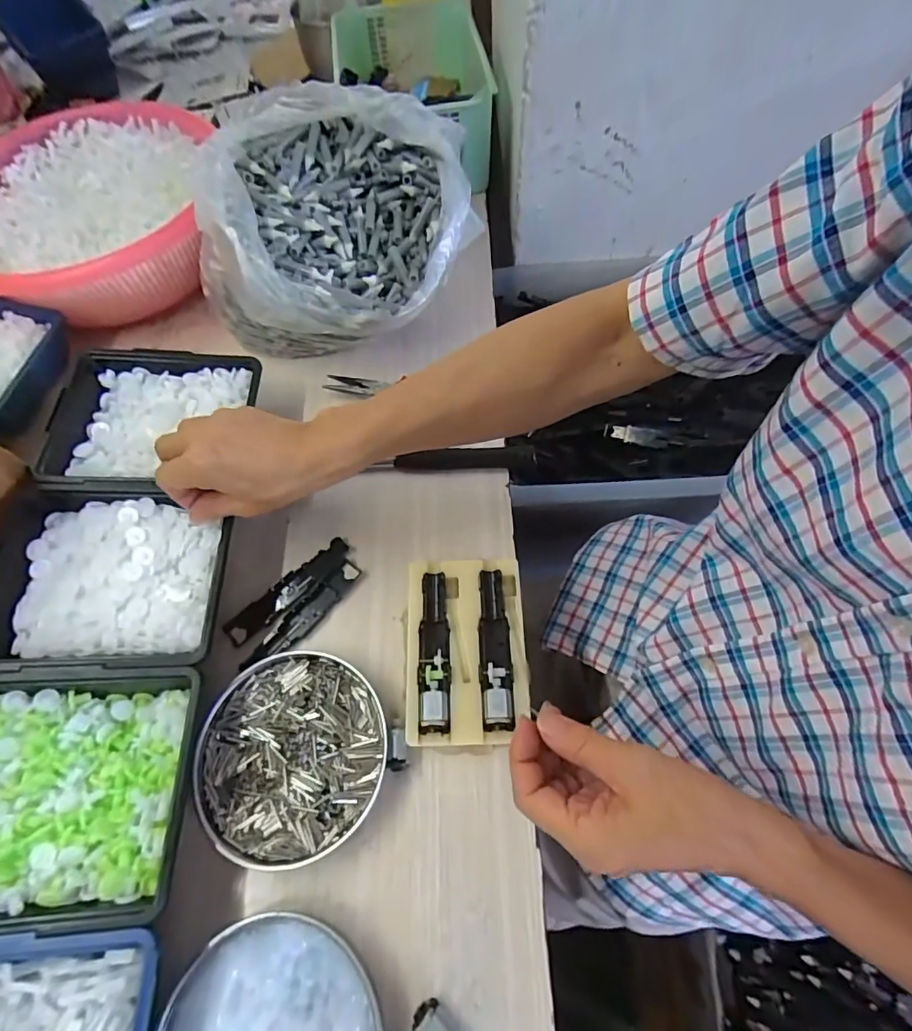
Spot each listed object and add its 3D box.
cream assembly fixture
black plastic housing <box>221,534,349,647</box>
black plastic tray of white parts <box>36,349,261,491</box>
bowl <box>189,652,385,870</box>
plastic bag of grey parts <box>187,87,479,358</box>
[{"bbox_3d":[0.008,0.101,0.387,0.090,0.029,0.136,-4,63,1],"label":"cream assembly fixture"},{"bbox_3d":[-0.140,0.064,0.425,0.119,0.009,0.027,-40,67,-16],"label":"black plastic housing"},{"bbox_3d":[-0.271,-0.087,0.444,0.157,0.031,0.147,-2,63,2],"label":"black plastic tray of white parts"},{"bbox_3d":[-0.117,0.171,0.361,0.129,0.026,0.130,-1,63,3],"label":"bowl"},{"bbox_3d":[-0.111,-0.278,0.494,0.230,0.141,0.244,29,68,17],"label":"plastic bag of grey parts"}]

